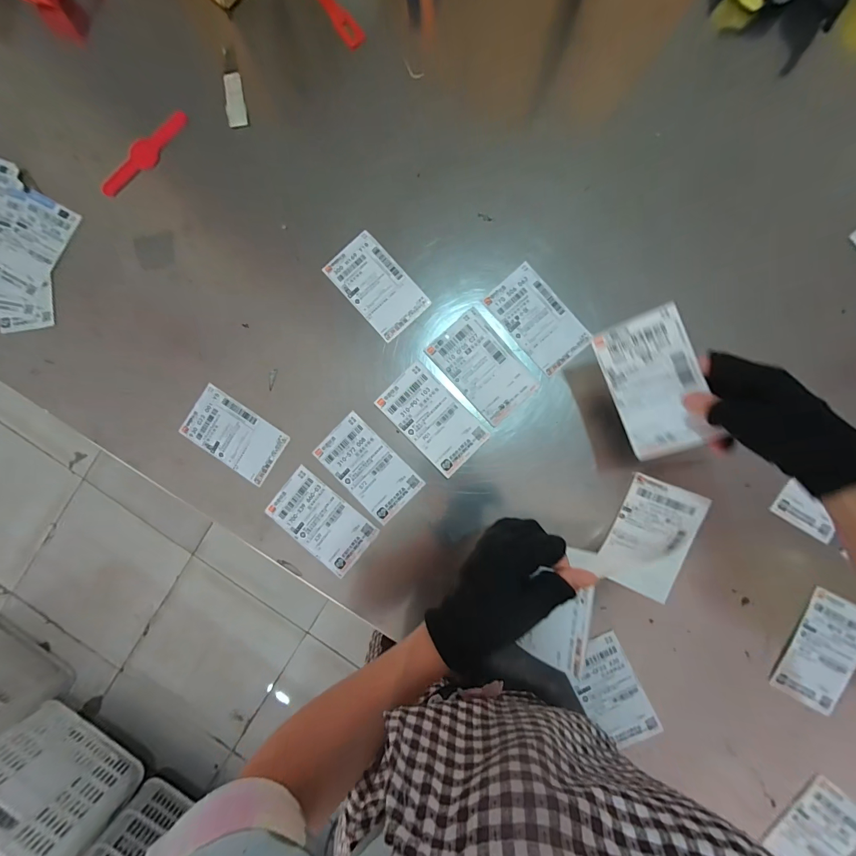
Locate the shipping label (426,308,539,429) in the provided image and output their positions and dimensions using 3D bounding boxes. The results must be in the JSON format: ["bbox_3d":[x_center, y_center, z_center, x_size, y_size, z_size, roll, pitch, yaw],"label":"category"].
[{"bbox_3d":[0.070,-0.077,0.462,0.082,0.008,0.133,-40,88,1],"label":"shipping label"}]

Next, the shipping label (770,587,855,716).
[{"bbox_3d":[0.475,0.267,0.434,0.071,0.008,0.132,28,90,2],"label":"shipping label"}]

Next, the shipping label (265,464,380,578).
[{"bbox_3d":[-0.138,0.122,0.468,0.133,0.005,0.075,40,91,2],"label":"shipping label"}]

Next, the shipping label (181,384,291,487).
[{"bbox_3d":[-0.254,0.009,0.476,0.128,0.006,0.075,34,91,2],"label":"shipping label"}]

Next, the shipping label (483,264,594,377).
[{"bbox_3d":[0.140,-0.138,0.462,0.075,0.005,0.131,-41,90,1],"label":"shipping label"}]

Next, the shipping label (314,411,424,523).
[{"bbox_3d":[-0.076,0.051,0.466,0.075,0.004,0.132,-45,88,1],"label":"shipping label"}]

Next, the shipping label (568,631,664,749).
[{"bbox_3d":[0.224,0.324,0.445,0.074,0.006,0.127,-26,85,-2],"label":"shipping label"}]

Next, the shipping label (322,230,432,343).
[{"bbox_3d":[-0.067,-0.184,0.467,0.073,0.004,0.129,-42,88,1],"label":"shipping label"}]

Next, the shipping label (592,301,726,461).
[{"bbox_3d":[0.219,-0.042,0.351,0.075,0.010,0.131,-22,86,38],"label":"shipping label"}]

